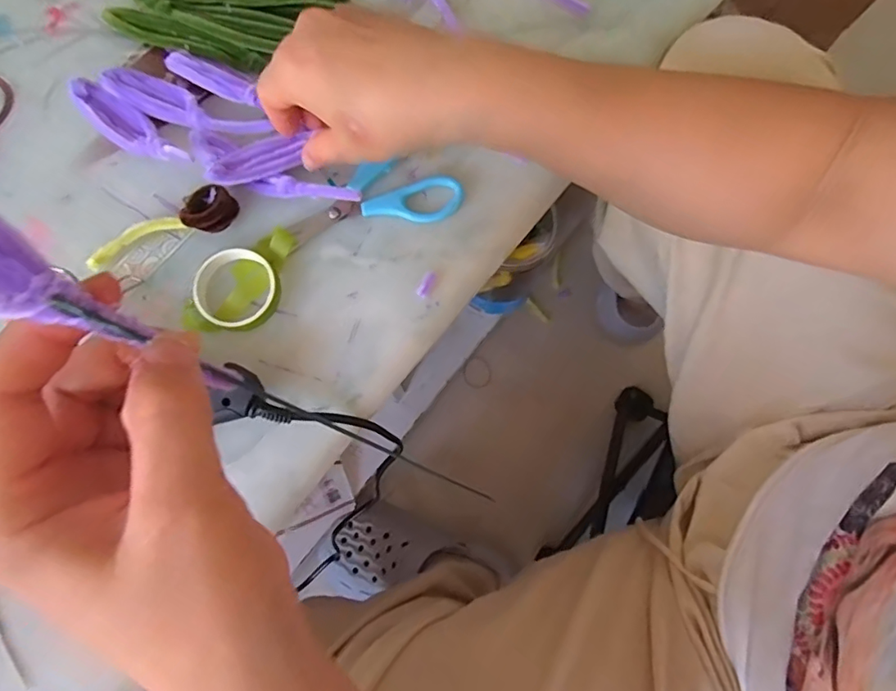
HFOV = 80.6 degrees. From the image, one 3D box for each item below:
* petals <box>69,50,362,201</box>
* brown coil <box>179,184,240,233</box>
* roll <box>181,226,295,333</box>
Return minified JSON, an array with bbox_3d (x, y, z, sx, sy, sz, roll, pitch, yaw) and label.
[{"bbox_3d":[-0.145,-0.140,0.341,0.195,0.019,0.075,26,78,9],"label":"petals"},{"bbox_3d":[-0.150,-0.085,0.331,0.032,0.021,0.030,0,77,0],"label":"brown coil"},{"bbox_3d":[-0.127,-0.040,0.325,0.049,0.014,0.071,13,77,3],"label":"roll"}]

